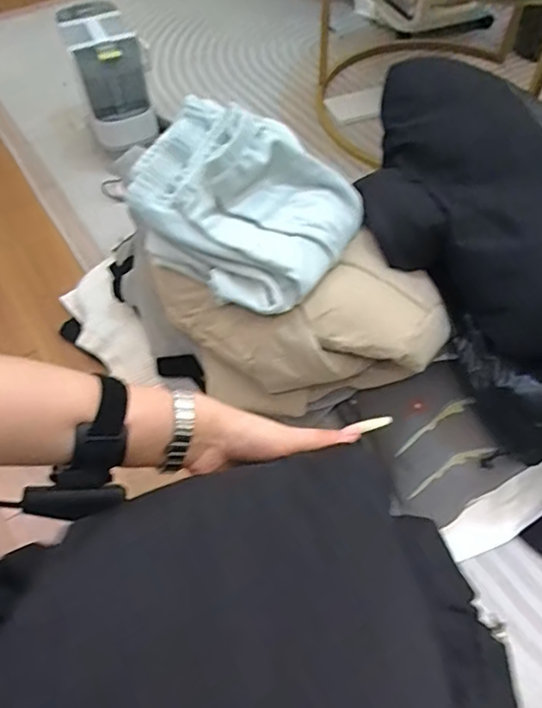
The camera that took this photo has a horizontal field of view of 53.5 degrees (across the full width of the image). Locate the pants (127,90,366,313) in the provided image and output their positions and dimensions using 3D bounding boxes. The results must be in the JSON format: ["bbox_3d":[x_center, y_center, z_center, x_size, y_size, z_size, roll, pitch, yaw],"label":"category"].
[{"bbox_3d":[-0.024,-0.196,0.659,0.238,0.134,0.205,28,60,18],"label":"pants"}]

